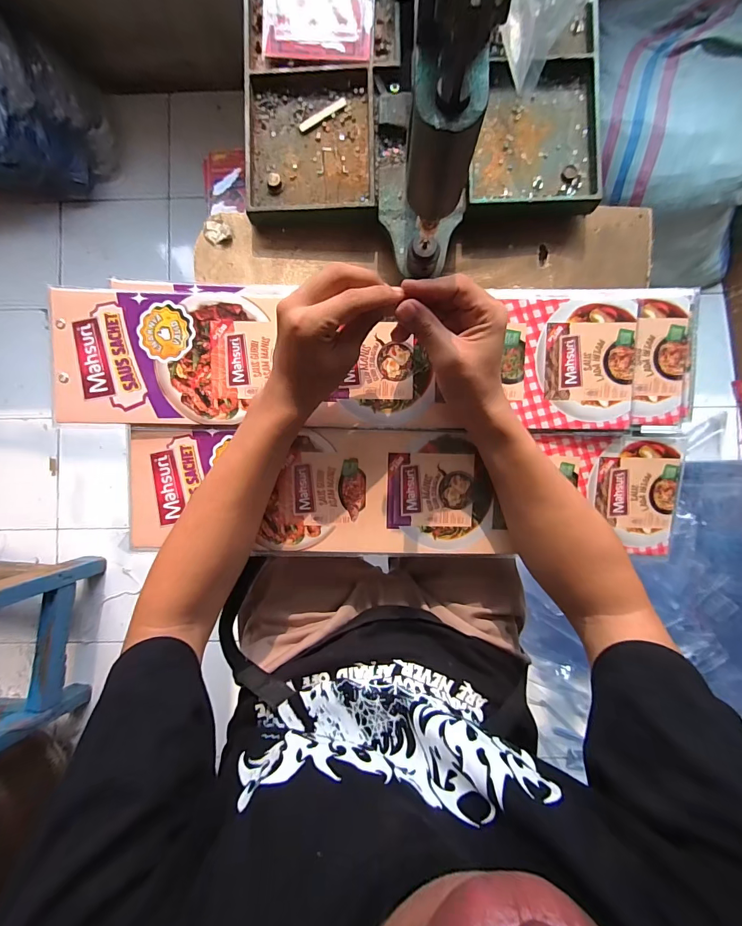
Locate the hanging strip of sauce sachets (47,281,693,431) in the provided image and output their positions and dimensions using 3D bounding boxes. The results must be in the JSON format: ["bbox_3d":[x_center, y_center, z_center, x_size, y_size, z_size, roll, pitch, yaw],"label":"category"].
[{"bbox_3d":[0.004,-0.103,0.390,0.614,0.011,0.136,1,94,-1],"label":"hanging strip of sauce sachets"}]

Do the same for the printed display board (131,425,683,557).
[{"bbox_3d":[0.038,0.031,0.411,0.558,0.010,0.128,1,96,-1],"label":"printed display board"}]

